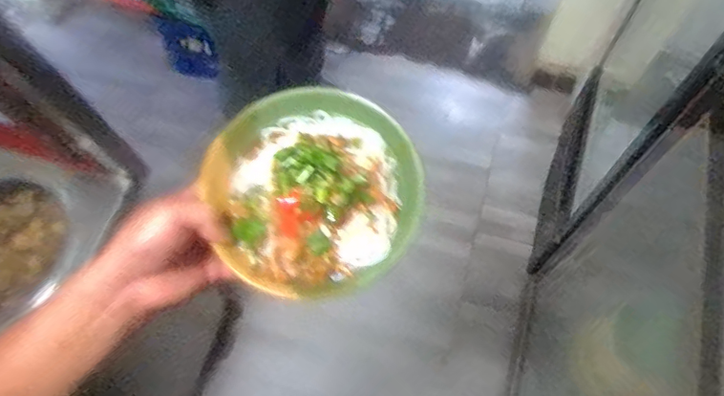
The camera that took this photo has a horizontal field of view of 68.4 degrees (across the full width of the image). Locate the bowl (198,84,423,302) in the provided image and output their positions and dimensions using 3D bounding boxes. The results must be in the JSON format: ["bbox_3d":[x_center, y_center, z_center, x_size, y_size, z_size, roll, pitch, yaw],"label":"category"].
[{"bbox_3d":[-0.040,-0.013,0.456,0.173,0.059,0.180,0,62,-1],"label":"bowl"}]

